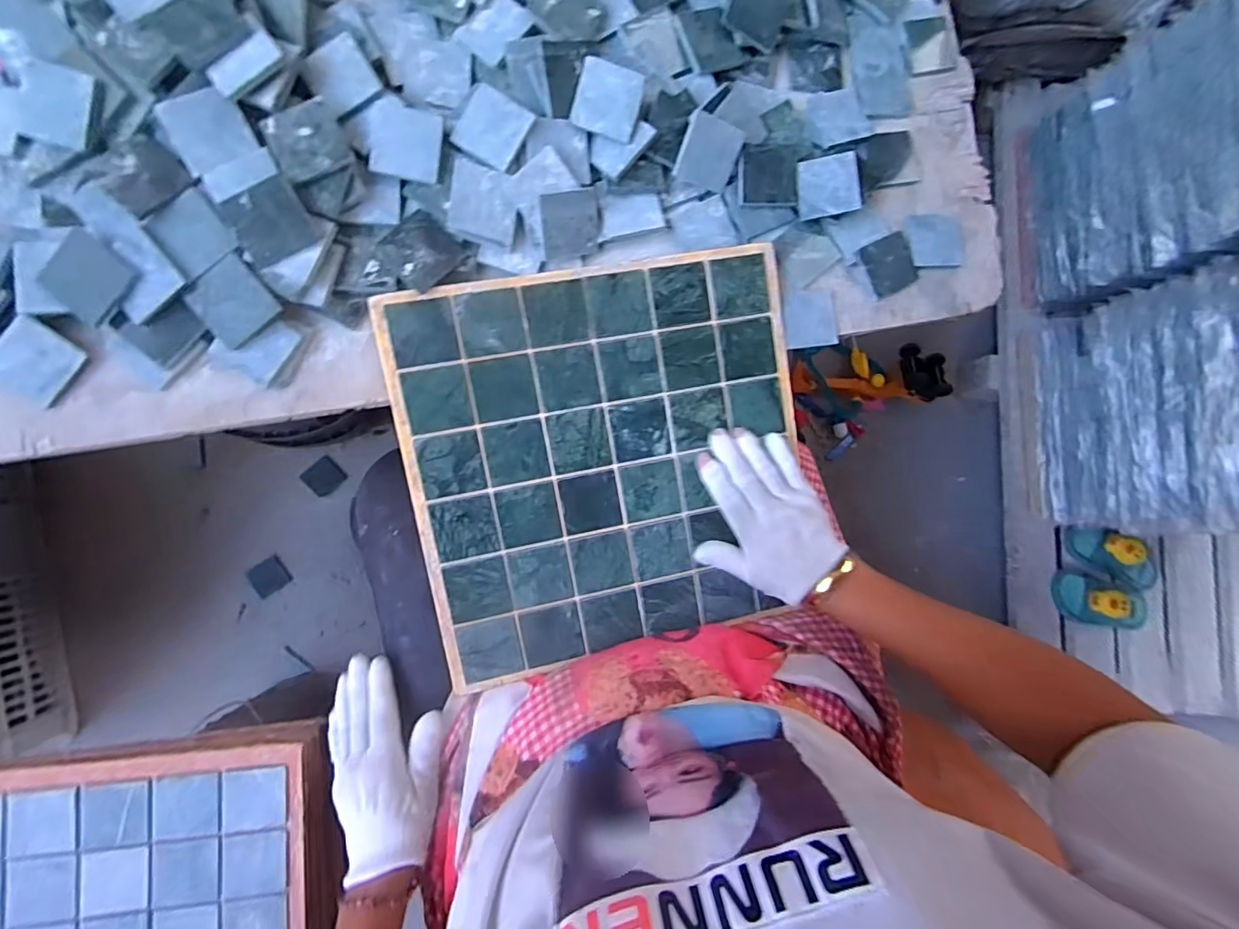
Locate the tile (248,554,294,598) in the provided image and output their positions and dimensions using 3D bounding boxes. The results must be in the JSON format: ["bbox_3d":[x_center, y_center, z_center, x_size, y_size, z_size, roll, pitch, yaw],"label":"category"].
[{"bbox_3d":[-0.581,0.186,0.910,0.058,0.005,0.053,-33,92,-10],"label":"tile"}]

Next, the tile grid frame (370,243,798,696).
[{"bbox_3d":[-0.007,-0.001,0.462,0.324,0.008,0.318,-11,97,-6],"label":"tile grid frame"}]

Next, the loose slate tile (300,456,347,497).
[{"bbox_3d":[-0.500,0.021,0.928,0.058,0.007,0.054,-42,93,-9],"label":"loose slate tile"}]

